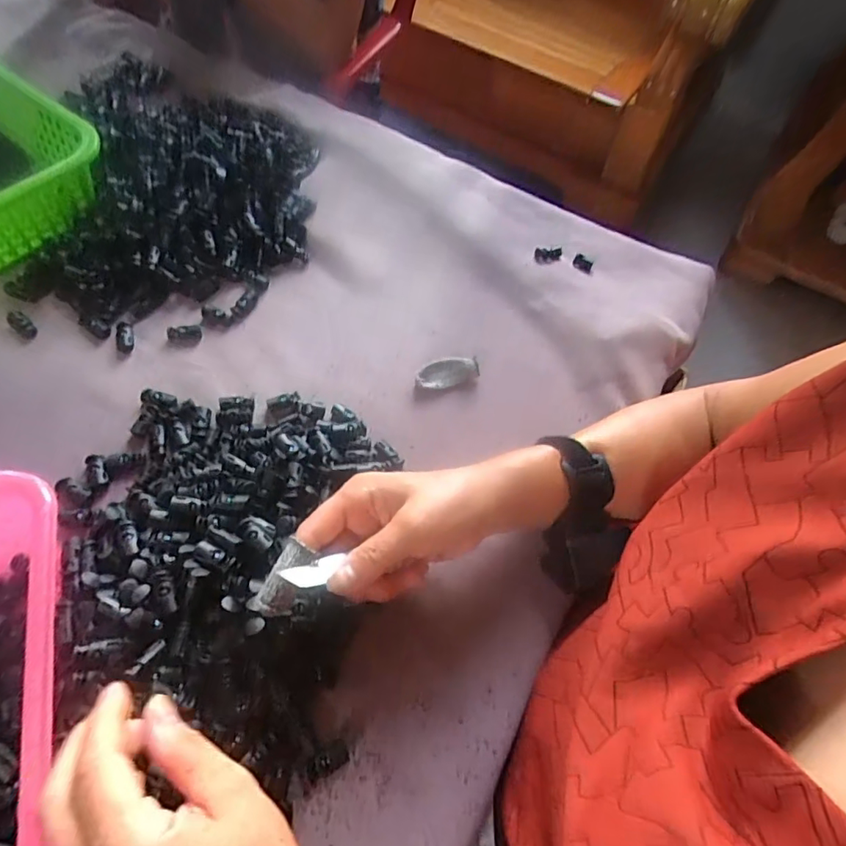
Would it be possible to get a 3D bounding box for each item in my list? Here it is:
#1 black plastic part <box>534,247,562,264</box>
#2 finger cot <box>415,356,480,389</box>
[{"bbox_3d":[0.127,-0.169,0.552,0.032,0.007,0.018,-12,62,-10],"label":"black plastic part"},{"bbox_3d":[0.022,-0.044,0.478,0.057,0.009,0.025,-18,64,-13],"label":"finger cot"}]

